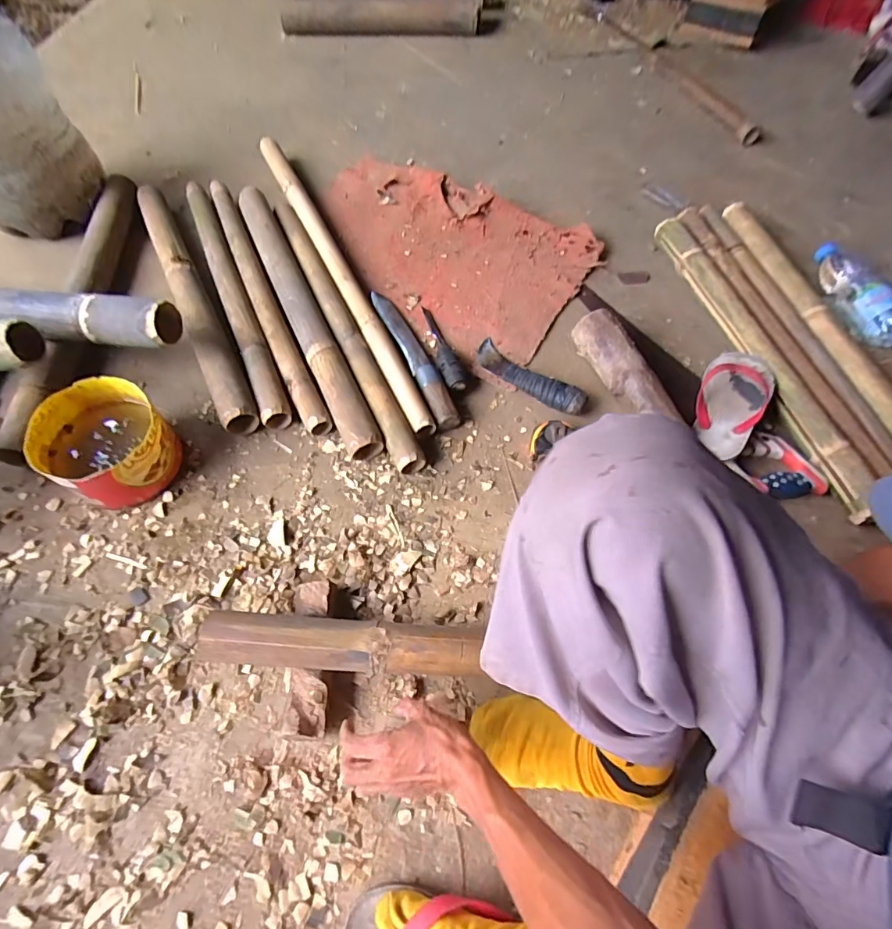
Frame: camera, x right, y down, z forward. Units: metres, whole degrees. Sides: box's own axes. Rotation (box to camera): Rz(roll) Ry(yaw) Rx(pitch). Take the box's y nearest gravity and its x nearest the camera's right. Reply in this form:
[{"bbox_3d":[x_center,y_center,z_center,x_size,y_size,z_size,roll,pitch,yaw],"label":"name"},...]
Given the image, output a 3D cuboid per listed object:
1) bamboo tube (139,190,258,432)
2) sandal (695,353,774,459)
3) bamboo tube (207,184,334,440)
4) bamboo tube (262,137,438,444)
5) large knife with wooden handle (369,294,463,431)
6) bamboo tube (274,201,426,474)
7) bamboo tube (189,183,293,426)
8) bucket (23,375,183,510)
[{"bbox_3d":[-0.458,-0.310,0.828,0.060,0.046,0.639,-25,65,-17],"label":"bamboo tube"},{"bbox_3d":[0.439,-0.093,0.734,0.094,0.053,0.211,33,65,14],"label":"sandal"},{"bbox_3d":[-0.338,-0.314,0.850,0.047,0.045,0.661,-22,64,-15],"label":"bamboo tube"},{"bbox_3d":[-0.220,-0.394,0.899,0.060,0.037,0.861,-21,64,-15],"label":"bamboo tube"},{"bbox_3d":[-0.059,-0.191,0.794,0.042,0.038,0.324,-20,64,-14],"label":"large knife with wooden handle"},{"bbox_3d":[-0.190,-0.257,0.824,0.051,0.050,0.657,-23,65,-14],"label":"bamboo tube"},{"bbox_3d":[-0.395,-0.331,0.854,0.051,0.052,0.662,-21,64,-15],"label":"bamboo tube"},{"bbox_3d":[-0.449,-0.026,0.626,0.152,0.091,0.139,2,61,-3],"label":"bucket"}]

